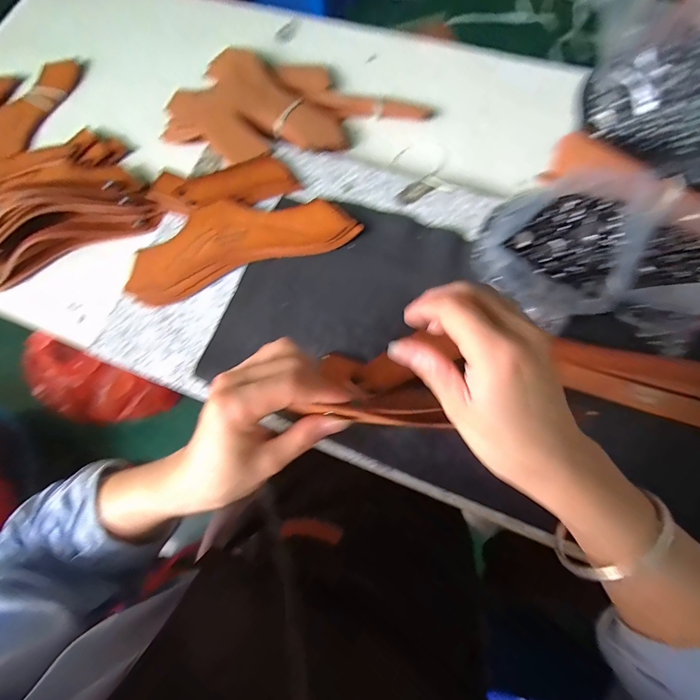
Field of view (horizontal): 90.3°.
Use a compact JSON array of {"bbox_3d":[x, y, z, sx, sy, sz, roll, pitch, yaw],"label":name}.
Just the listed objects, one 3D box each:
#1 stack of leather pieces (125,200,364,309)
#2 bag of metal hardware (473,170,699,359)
[{"bbox_3d":[-0.116,-0.116,0.365,0.235,0.024,0.086,-18,74,0],"label":"stack of leather pieces"},{"bbox_3d":[0.215,-0.079,0.290,0.211,0.062,0.123,11,77,7],"label":"bag of metal hardware"}]

